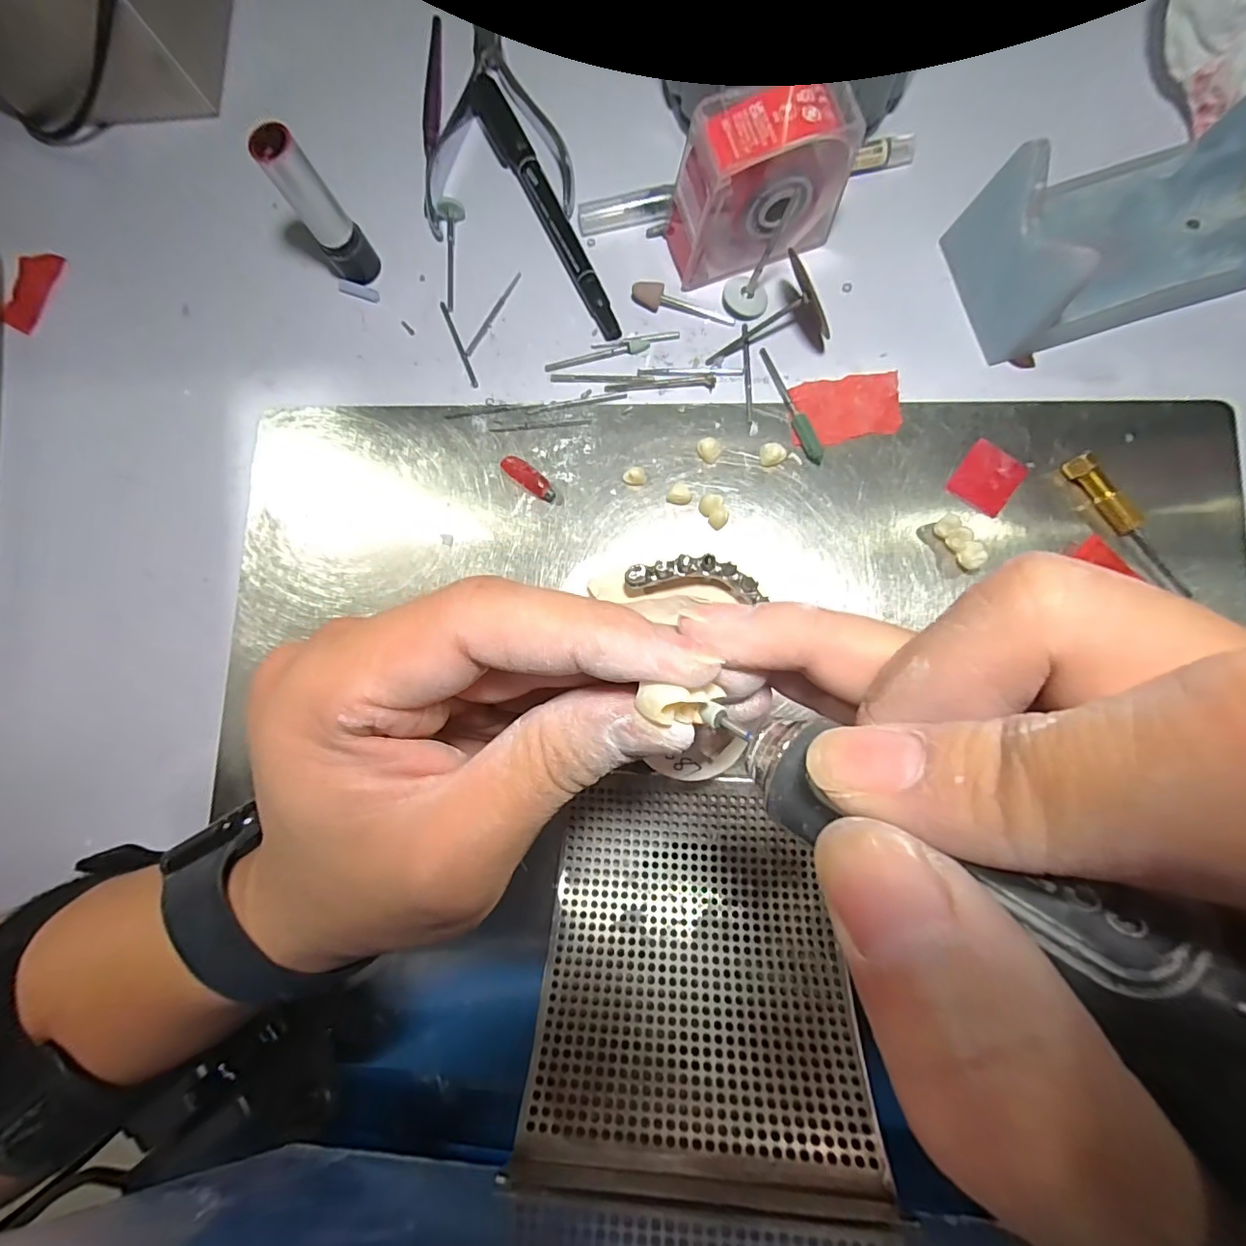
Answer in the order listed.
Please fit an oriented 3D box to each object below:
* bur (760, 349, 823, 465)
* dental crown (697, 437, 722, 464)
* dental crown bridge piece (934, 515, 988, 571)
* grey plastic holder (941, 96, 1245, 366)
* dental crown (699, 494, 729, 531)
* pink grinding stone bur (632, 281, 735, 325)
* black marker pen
[{"bbox_3d":[0.068,-0.090,0.220,0.006,0.006,0.054,-21,82,3],"label":"bur"},{"bbox_3d":[0.035,-0.070,0.221,0.009,0.007,0.009,7,84,6],"label":"dental crown"},{"bbox_3d":[0.128,-0.031,0.207,0.009,0.010,0.022,-30,82,1],"label":"dental crown bridge piece"},{"bbox_3d":[0.187,-0.148,0.198,0.103,0.040,0.060,-17,82,3],"label":"grey plastic holder"},{"bbox_3d":[0.037,-0.045,0.217,0.009,0.008,0.013,-38,82,0],"label":"dental crown"},{"bbox_3d":[0.026,-0.135,0.230,0.044,0.007,0.008,17,85,7],"label":"pink grinding stone bur"},{"bbox_3d":[-0.033,-0.184,0.239,0.013,0.008,0.135,-28,82,2],"label":"black marker pen"}]

